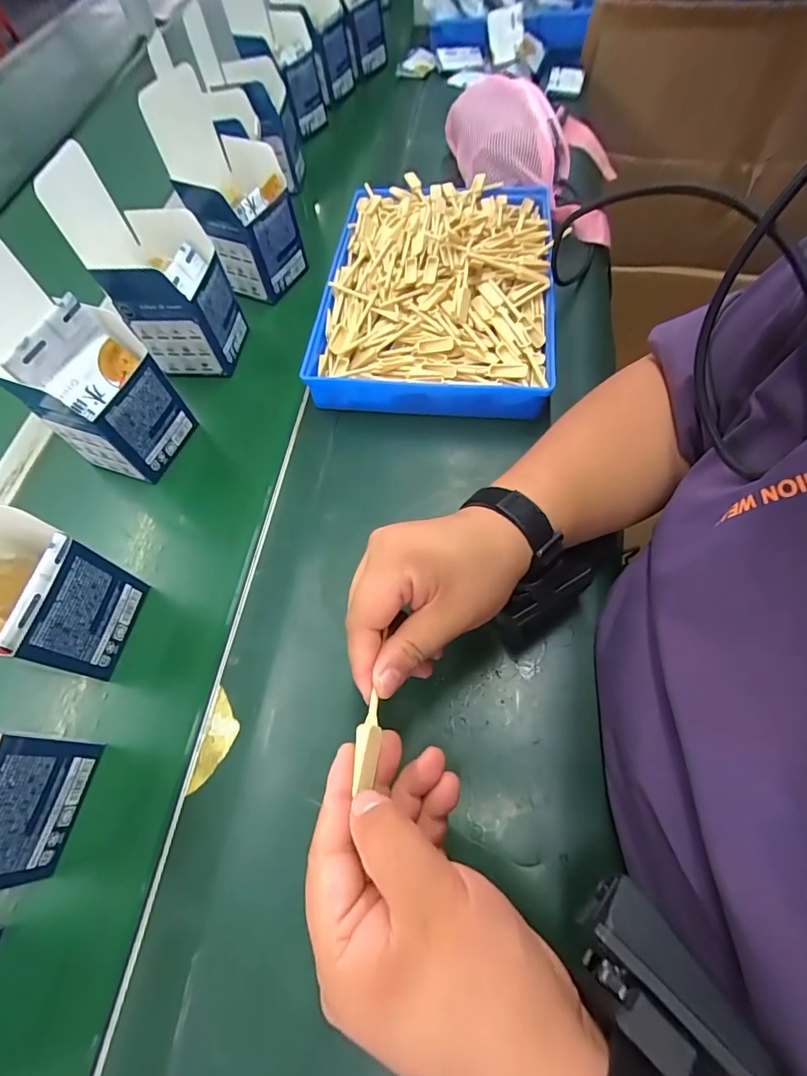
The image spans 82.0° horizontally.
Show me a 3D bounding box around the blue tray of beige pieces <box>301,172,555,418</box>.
[{"bbox_3d":[0.034,-0.267,0.491,0.228,0.060,0.304,6,65,4],"label":"blue tray of beige pieces"}]

